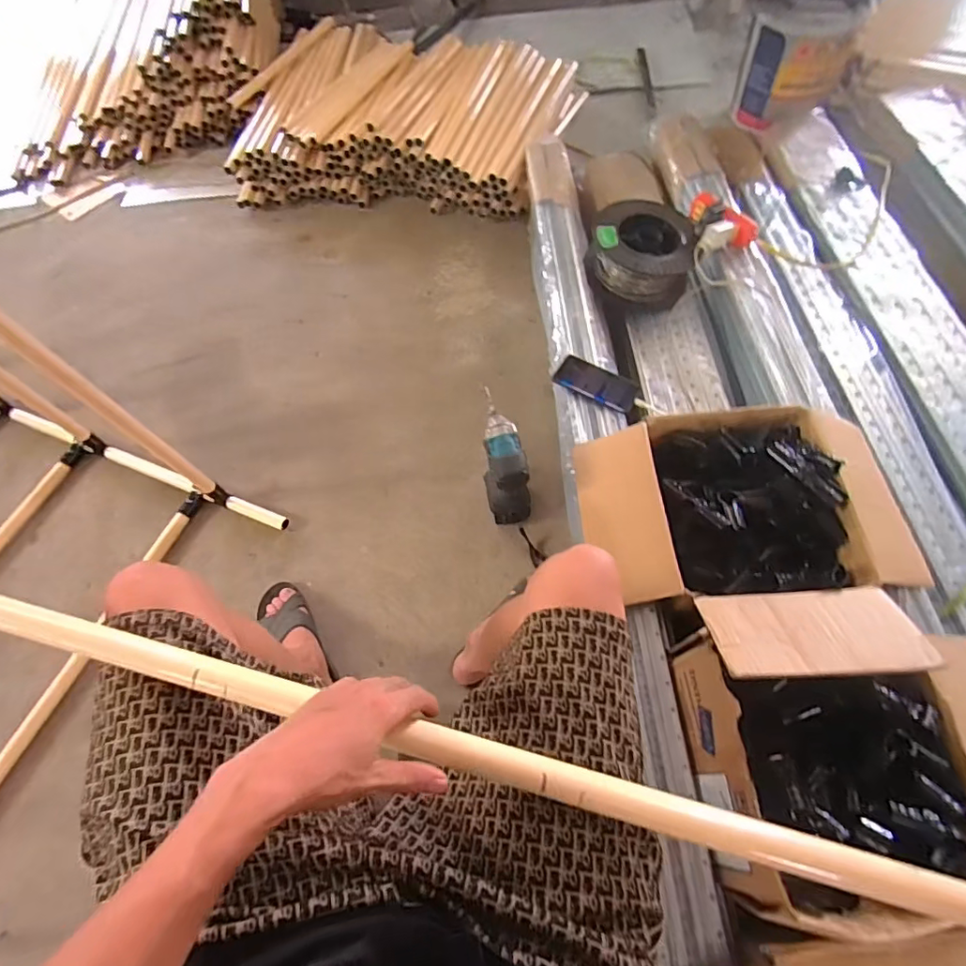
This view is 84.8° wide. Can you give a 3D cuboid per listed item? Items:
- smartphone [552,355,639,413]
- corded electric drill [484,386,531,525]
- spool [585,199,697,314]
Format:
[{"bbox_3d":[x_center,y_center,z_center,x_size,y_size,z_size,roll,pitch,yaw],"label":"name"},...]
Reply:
[{"bbox_3d":[0.221,-0.195,1.027,0.164,0.007,0.072,30,87,22],"label":"smartphone"},{"bbox_3d":[0.042,-0.031,0.991,0.080,0.216,0.168,-6,62,0],"label":"corded electric drill"},{"bbox_3d":[0.355,-0.524,1.193,0.223,0.134,0.231,-1,63,3],"label":"spool"}]

